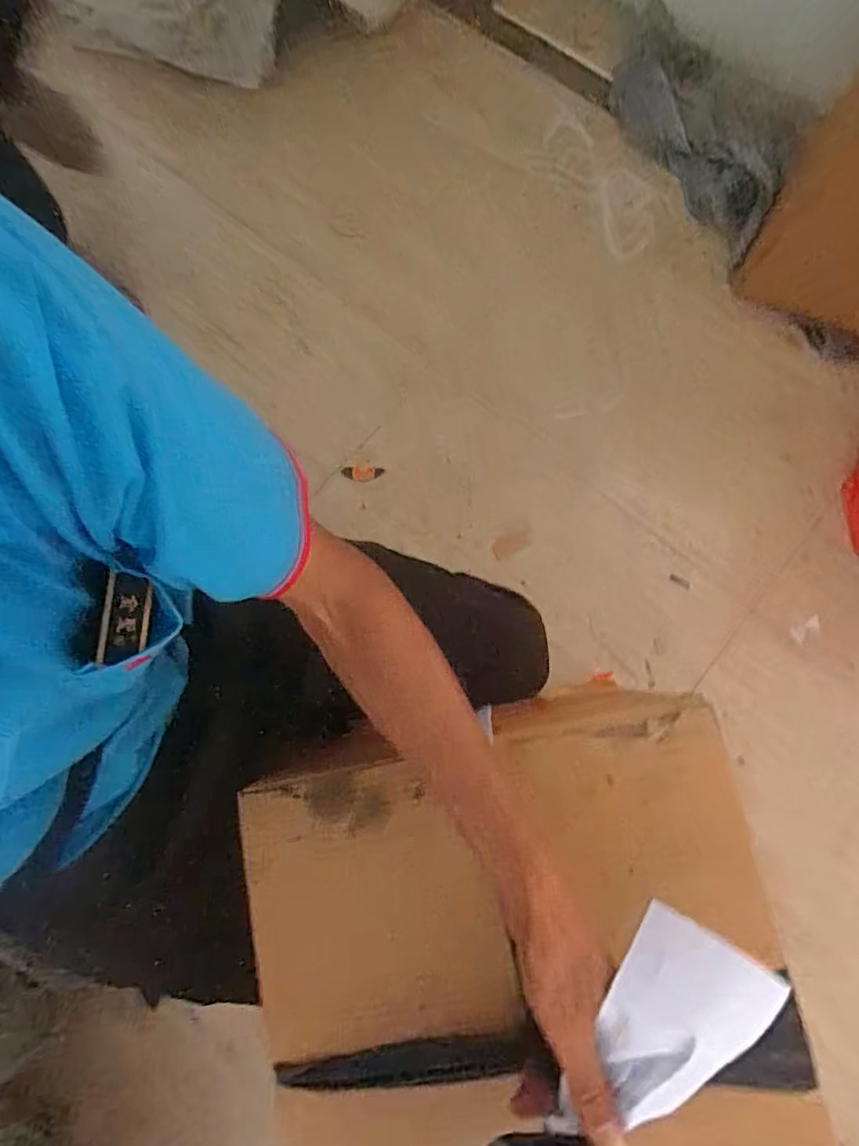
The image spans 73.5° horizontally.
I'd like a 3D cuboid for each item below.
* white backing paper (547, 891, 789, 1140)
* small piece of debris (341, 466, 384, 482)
[{"bbox_3d":[0.121,0.254,0.313,0.063,0.034,0.136,42,81,10],"label":"white backing paper"},{"bbox_3d":[-0.101,-0.149,0.865,0.062,0.005,0.023,0,76,1],"label":"small piece of debris"}]

